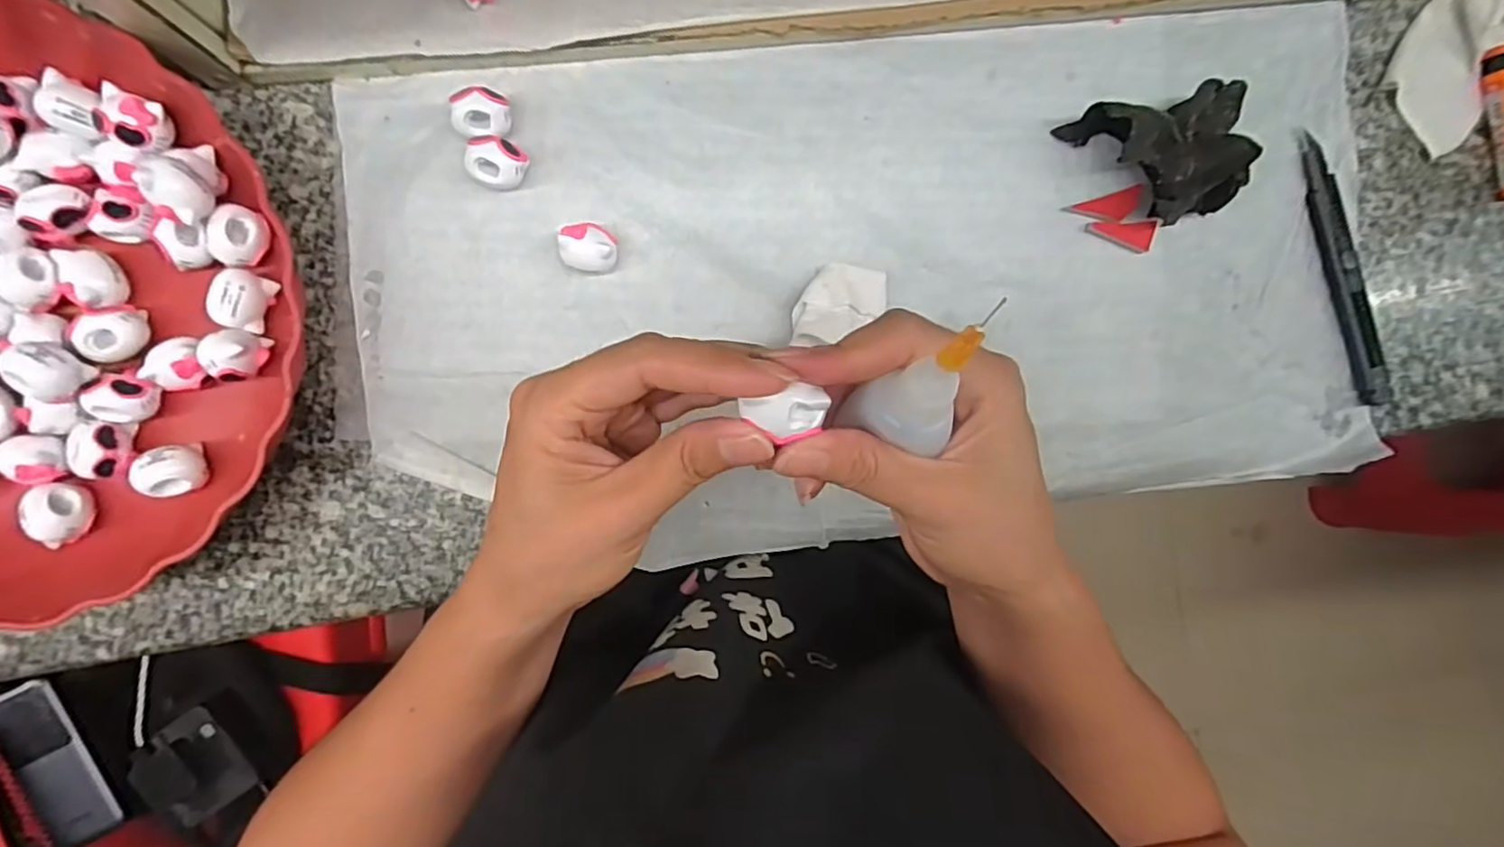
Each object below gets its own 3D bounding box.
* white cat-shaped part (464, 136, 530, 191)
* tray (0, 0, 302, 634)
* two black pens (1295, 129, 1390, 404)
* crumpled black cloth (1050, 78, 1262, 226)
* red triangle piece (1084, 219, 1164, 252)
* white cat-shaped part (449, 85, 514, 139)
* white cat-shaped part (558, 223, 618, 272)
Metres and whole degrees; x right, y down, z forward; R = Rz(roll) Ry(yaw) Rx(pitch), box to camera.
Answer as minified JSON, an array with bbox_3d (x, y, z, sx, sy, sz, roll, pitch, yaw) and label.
[{"bbox_3d":[-0.116,-0.117,0.304,0.023,0.018,0.022,0,94,-6],"label":"white cat-shaped part"},{"bbox_3d":[-0.310,-0.041,0.276,0.222,0.048,0.244,7,93,-6],"label":"tray"},{"bbox_3d":[0.305,-0.080,0.345,0.015,0.010,0.143,-18,95,-4],"label":"two black pens"},{"bbox_3d":[0.204,-0.129,0.323,0.089,0.035,0.057,-13,95,-5],"label":"crumpled black cloth"},{"bbox_3d":[0.188,-0.095,0.338,0.033,0.009,0.015,-3,94,-5],"label":"red triangle piece"},{"bbox_3d":[-0.120,-0.138,0.302,0.024,0.019,0.019,-1,94,-6],"label":"white cat-shaped part"},{"bbox_3d":[-0.075,-0.081,0.309,0.024,0.018,0.021,10,93,-6],"label":"white cat-shaped part"}]

